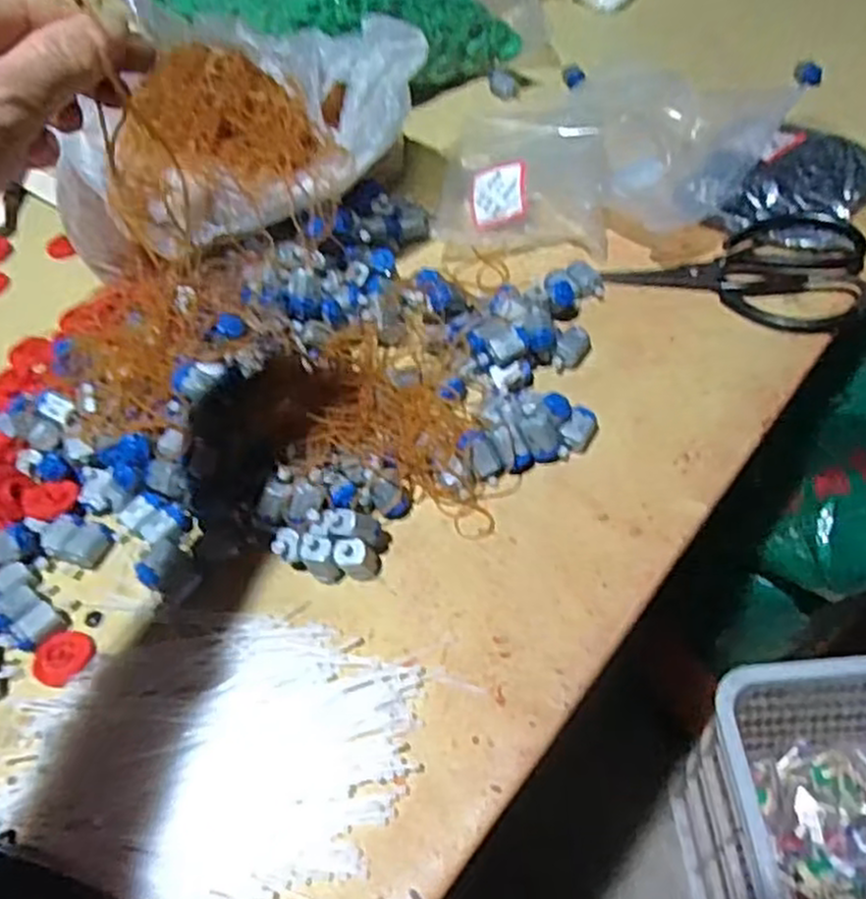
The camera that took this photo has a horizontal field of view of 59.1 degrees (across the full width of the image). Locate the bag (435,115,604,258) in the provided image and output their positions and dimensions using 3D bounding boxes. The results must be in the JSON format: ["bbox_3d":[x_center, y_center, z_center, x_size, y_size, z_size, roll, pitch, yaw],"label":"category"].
[{"bbox_3d":[0.075,-0.223,0.626,0.135,0.064,0.125,3,53,8],"label":"bag"}]

